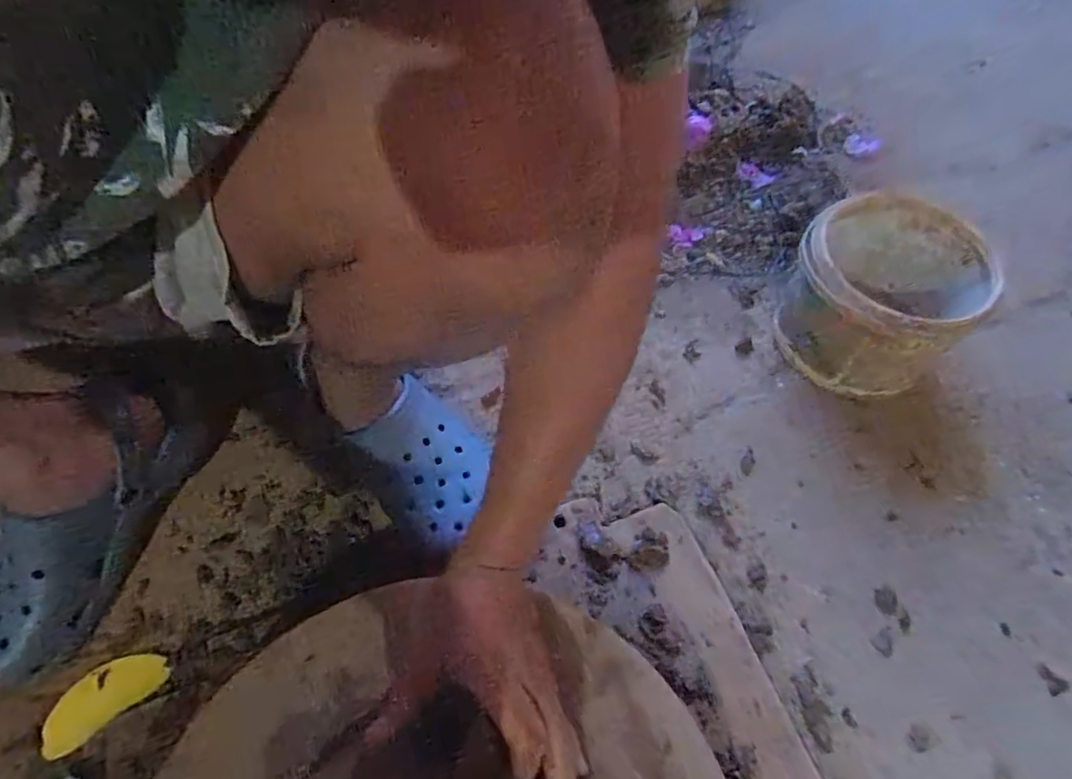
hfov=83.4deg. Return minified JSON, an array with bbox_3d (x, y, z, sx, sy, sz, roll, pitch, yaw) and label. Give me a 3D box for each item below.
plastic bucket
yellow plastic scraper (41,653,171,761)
[{"bbox_3d":[0.376,-0.103,0.669,0.196,0.139,0.178,-39,68,-22],"label":"plastic bucket"},{"bbox_3d":[-0.373,0.264,0.517,0.102,0.005,0.047,-35,67,-20],"label":"yellow plastic scraper"}]

